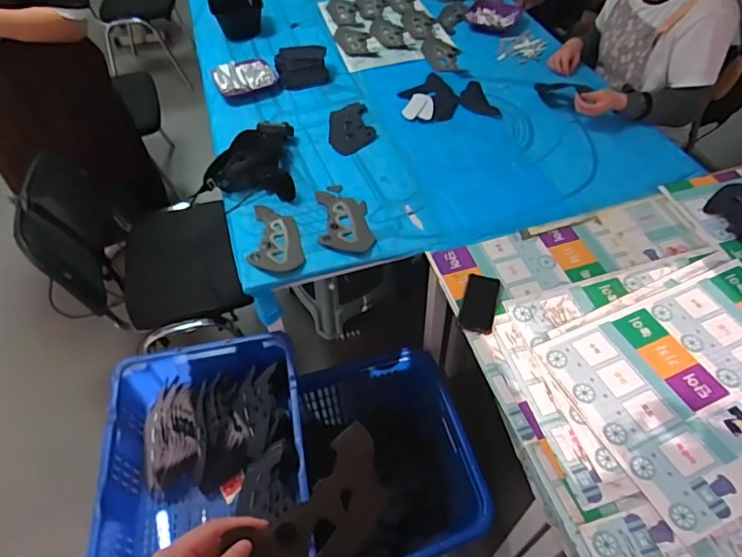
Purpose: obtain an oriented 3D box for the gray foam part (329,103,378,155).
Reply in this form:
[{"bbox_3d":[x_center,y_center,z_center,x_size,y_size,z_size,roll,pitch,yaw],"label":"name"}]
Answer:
[{"bbox_3d":[-0.060,-0.439,1.469,0.126,0.018,0.228,-9,51,-5],"label":"gray foam part"}]

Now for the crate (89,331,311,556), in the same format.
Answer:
[{"bbox_3d":[-0.356,0.446,1.127,0.429,0.178,0.627,-9,51,-5],"label":"crate"}]

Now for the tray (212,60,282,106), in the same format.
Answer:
[{"bbox_3d":[-0.393,-0.628,1.616,0.194,0.053,0.144,-23,53,-16],"label":"tray"}]

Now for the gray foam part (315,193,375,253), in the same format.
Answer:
[{"bbox_3d":[-0.063,-0.139,1.232,0.128,0.010,0.207,-5,50,-2],"label":"gray foam part"}]

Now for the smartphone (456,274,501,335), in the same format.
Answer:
[{"bbox_3d":[0.229,0.044,1.075,0.076,0.009,0.154,14,52,13],"label":"smartphone"}]

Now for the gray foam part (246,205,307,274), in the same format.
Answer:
[{"bbox_3d":[-0.223,-0.098,1.201,0.121,0.015,0.200,-6,50,-3],"label":"gray foam part"}]

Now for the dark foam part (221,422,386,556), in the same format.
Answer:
[{"bbox_3d":[-0.050,0.252,0.494,0.219,0.098,0.015,-57,22,-4],"label":"dark foam part"}]

